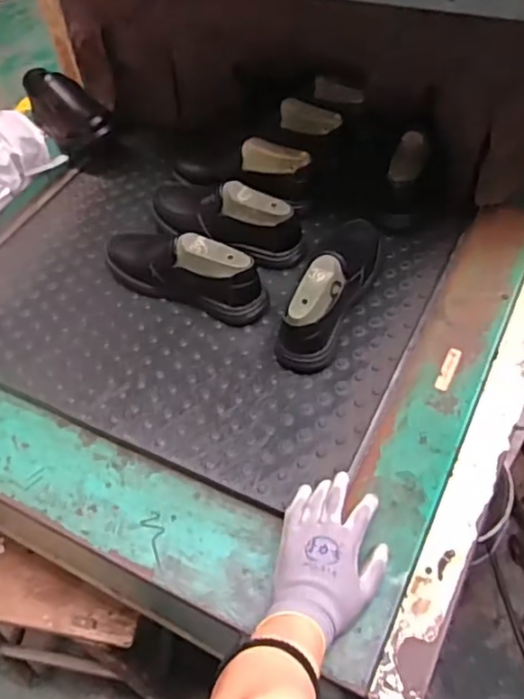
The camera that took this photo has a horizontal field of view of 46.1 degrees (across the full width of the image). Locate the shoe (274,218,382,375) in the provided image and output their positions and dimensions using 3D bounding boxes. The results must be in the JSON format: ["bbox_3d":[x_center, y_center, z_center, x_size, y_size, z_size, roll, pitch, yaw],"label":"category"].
[{"bbox_3d":[0.101,-0.101,0.871,0.095,0.097,0.274,15,55,16],"label":"shoe"}]

